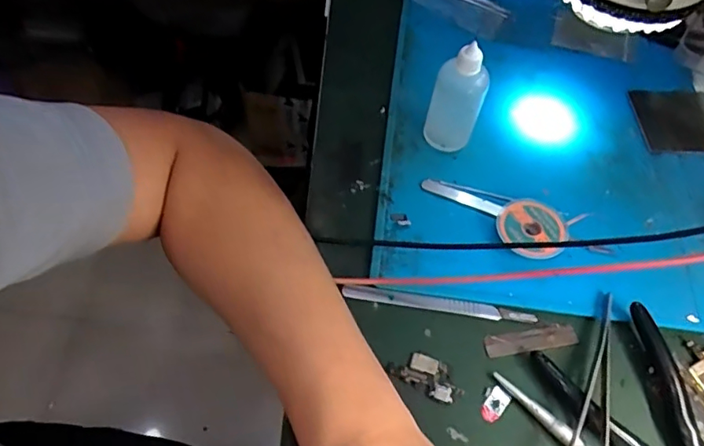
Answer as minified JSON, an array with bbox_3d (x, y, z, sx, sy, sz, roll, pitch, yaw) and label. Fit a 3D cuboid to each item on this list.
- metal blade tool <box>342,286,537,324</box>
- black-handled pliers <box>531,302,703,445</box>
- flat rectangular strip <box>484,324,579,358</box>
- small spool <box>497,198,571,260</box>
[{"bbox_3d":[0.053,0.049,0.332,0.115,0.007,0.009,7,56,2],"label":"metal blade tool"},{"bbox_3d":[0.166,0.105,0.296,0.074,0.014,0.113,-22,60,-16],"label":"black-handled pliers"},{"bbox_3d":[0.106,0.070,0.325,0.055,0.004,0.013,-8,57,-8],"label":"flat rectangular strip"},{"bbox_3d":[0.120,0.003,0.356,0.047,0.010,0.041,-16,58,-13],"label":"small spool"}]

